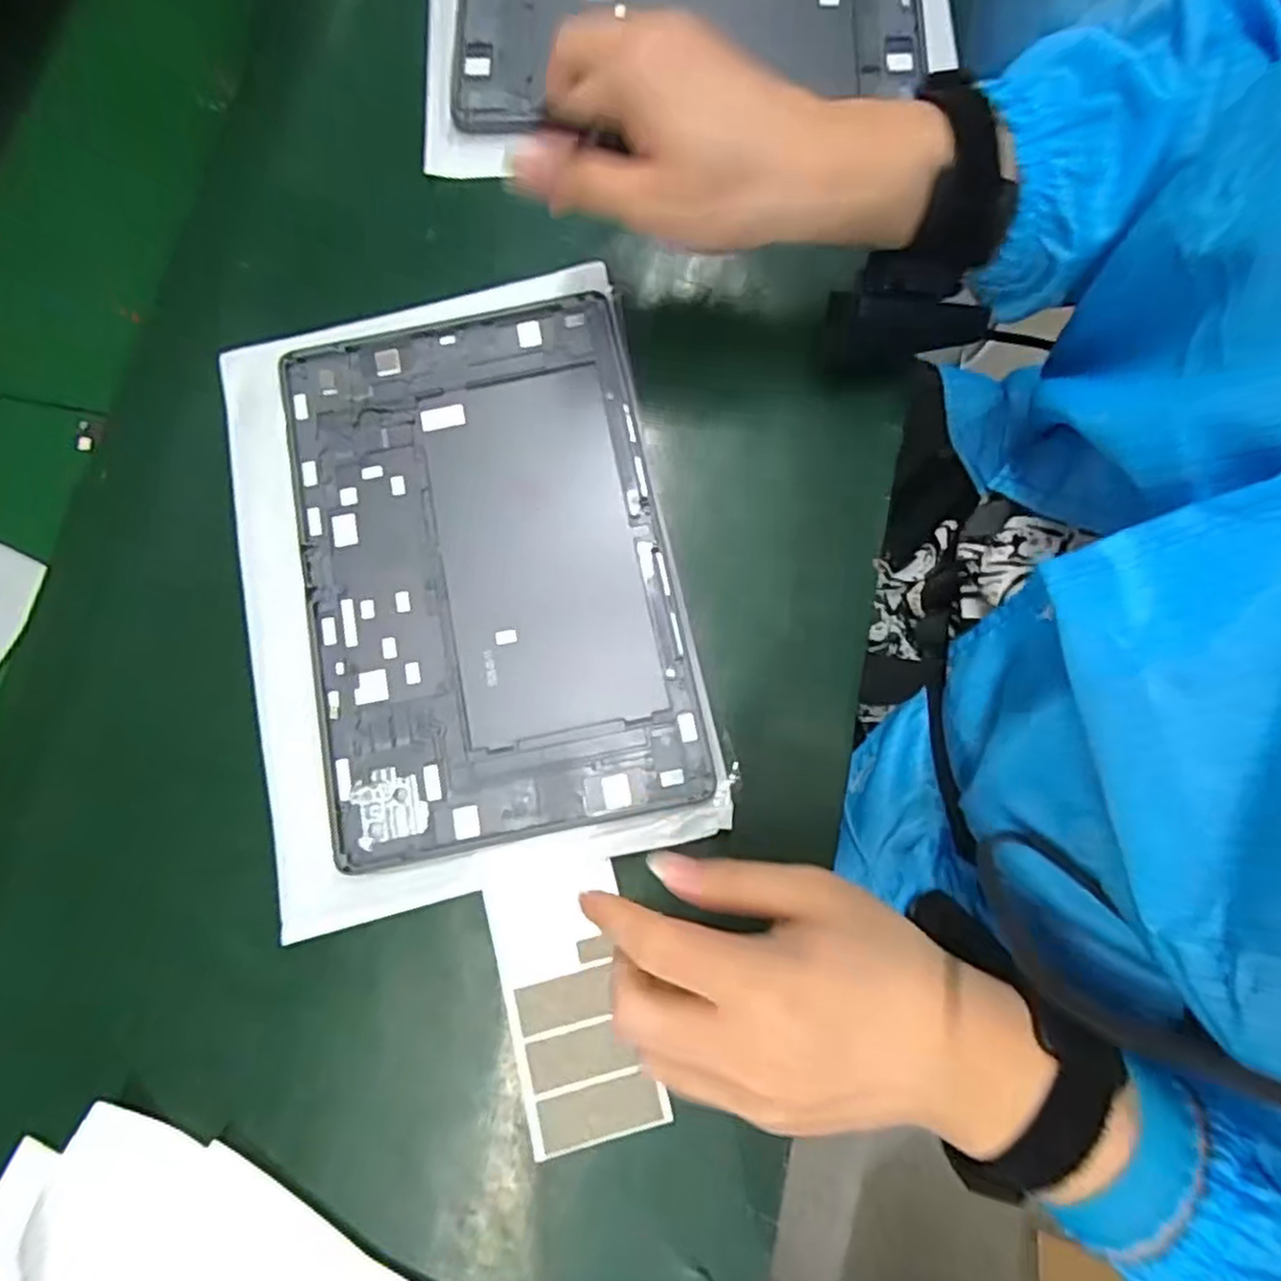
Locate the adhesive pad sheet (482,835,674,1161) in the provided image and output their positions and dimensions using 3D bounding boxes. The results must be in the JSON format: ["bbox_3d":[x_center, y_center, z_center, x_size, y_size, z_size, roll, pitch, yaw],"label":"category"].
[{"bbox_3d":[-0.031,0.145,0.310,0.055,0.007,0.120,-14,80,-2],"label":"adhesive pad sheet"}]

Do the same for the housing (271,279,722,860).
[{"bbox_3d":[-0.074,-0.038,0.346,0.164,0.006,0.253,-12,78,-1],"label":"housing"}]

